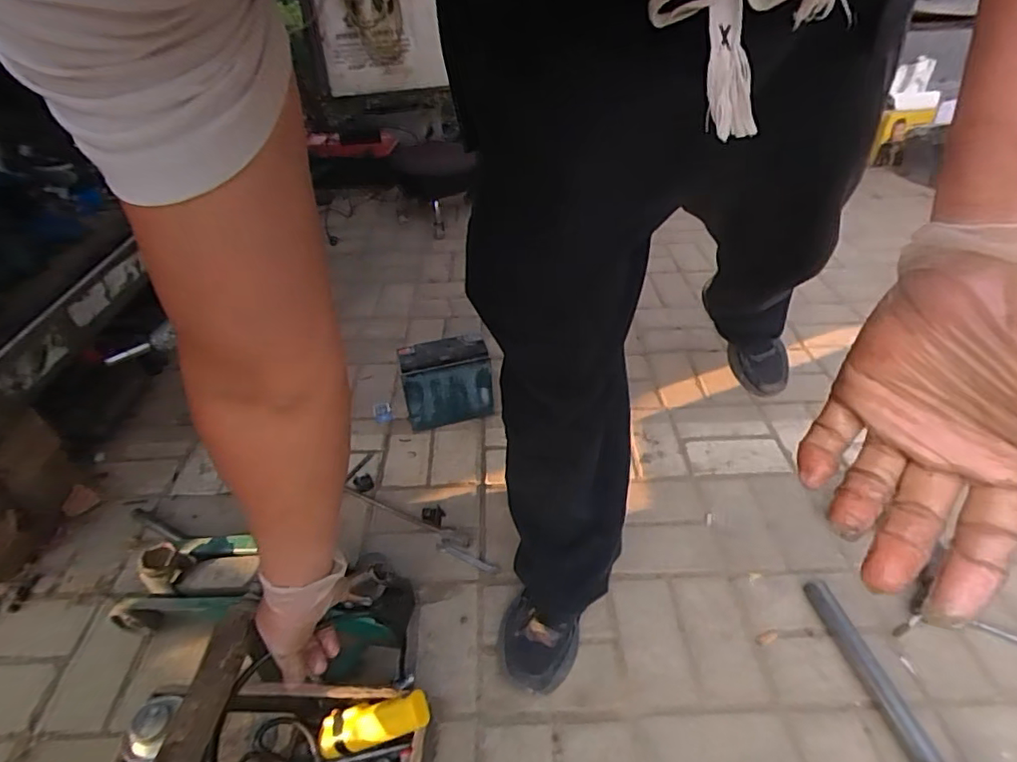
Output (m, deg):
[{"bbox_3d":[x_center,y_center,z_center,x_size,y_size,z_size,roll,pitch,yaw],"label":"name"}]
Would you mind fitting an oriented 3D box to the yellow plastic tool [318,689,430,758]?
[{"bbox_3d":[-0.158,0.391,0.635,0.138,0.033,0.042,-24,38,13],"label":"yellow plastic tool"}]

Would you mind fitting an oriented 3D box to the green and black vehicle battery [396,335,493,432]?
[{"bbox_3d":[-0.123,0.009,1.103,0.172,0.179,0.072,-16,42,-16],"label":"green and black vehicle battery"}]

